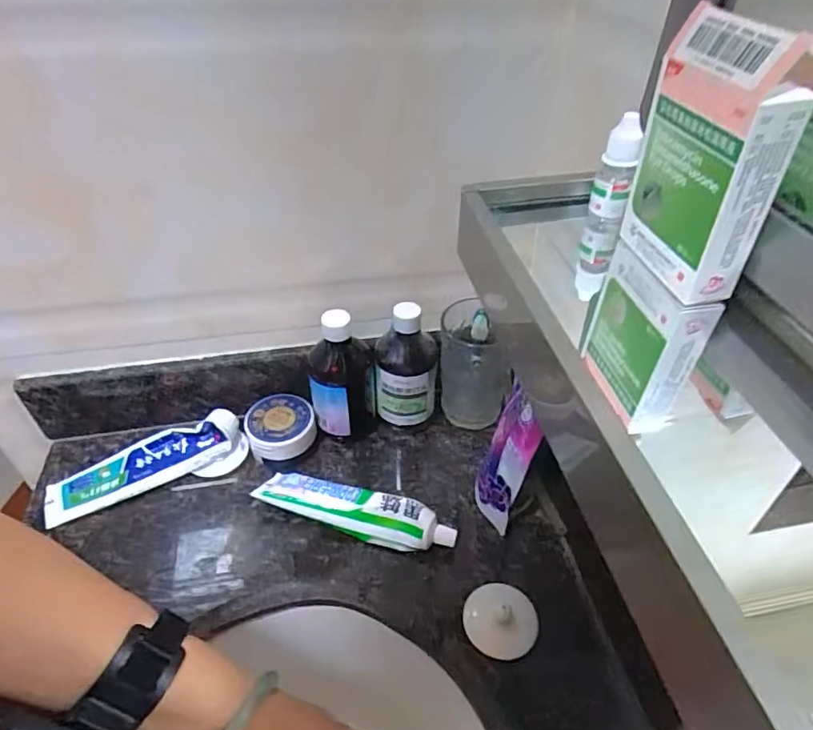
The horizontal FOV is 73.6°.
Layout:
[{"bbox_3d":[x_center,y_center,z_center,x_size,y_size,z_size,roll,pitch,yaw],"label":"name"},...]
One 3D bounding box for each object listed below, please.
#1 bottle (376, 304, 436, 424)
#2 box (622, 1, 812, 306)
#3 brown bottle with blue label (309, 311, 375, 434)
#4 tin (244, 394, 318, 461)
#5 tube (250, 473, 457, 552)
[{"bbox_3d":[0.000,0.004,0.552,0.059,0.142,0.061,3,43,2],"label":"bottle"},{"bbox_3d":[0.130,-0.090,0.238,0.024,0.103,0.068,-8,43,-10],"label":"box"},{"bbox_3d":[-0.065,0.014,0.537,0.060,0.147,0.056,-6,44,-7],"label":"brown bottle with blue label"},{"bbox_3d":[-0.127,0.065,0.555,0.067,0.039,0.060,-15,45,-16],"label":"tin"},{"bbox_3d":[-0.046,0.134,0.492,0.176,0.030,0.038,11,44,11],"label":"tube"}]

